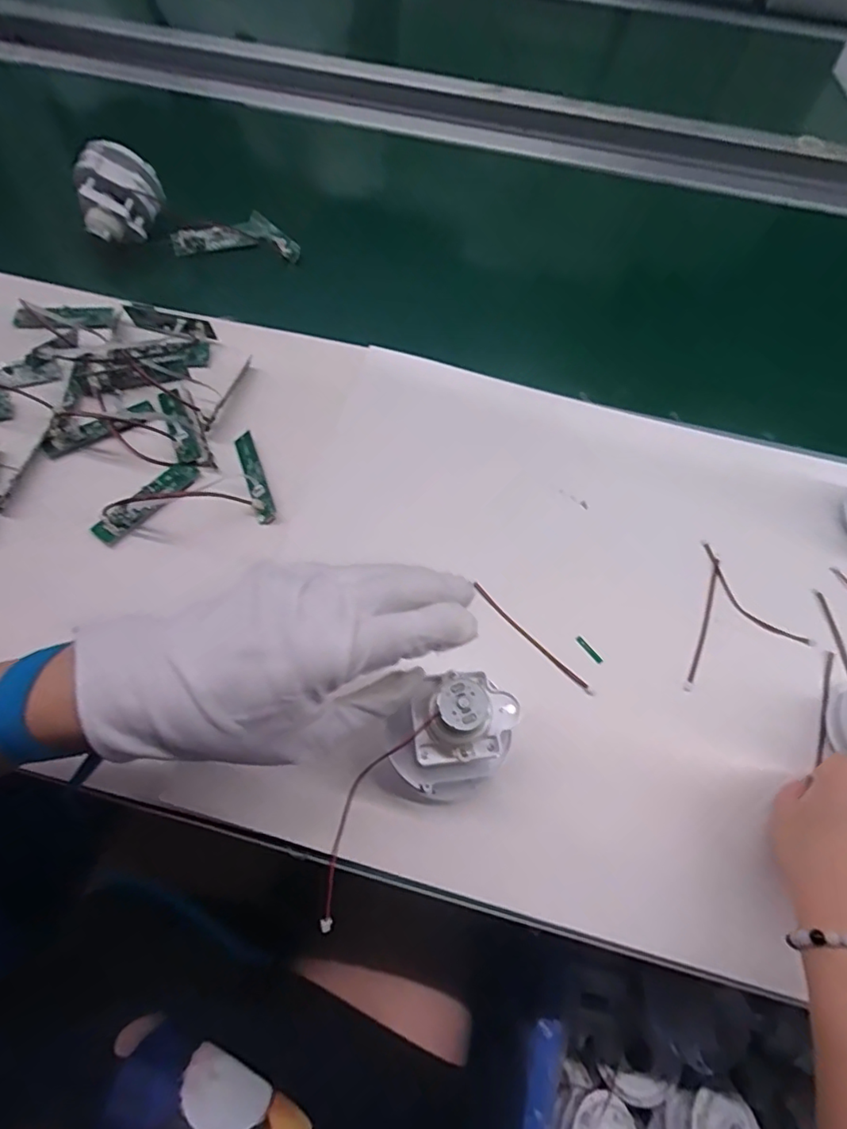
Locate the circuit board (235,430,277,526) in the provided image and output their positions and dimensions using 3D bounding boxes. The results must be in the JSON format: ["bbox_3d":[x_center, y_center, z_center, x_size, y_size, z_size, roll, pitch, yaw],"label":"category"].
[{"bbox_3d":[-0.126,-0.065,0.414,0.013,0.009,0.083,-18,64,-12],"label":"circuit board"}]

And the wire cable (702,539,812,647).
[{"bbox_3d":[0.227,0.024,0.388,0.023,0.004,0.095,-31,67,-18],"label":"wire cable"}]

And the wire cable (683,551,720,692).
[{"bbox_3d":[0.193,0.038,0.378,0.006,0.004,0.109,24,63,10],"label":"wire cable"}]

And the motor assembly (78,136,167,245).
[{"bbox_3d":[-0.289,-0.356,0.529,0.072,0.066,0.067,-18,64,-13],"label":"motor assembly"}]

